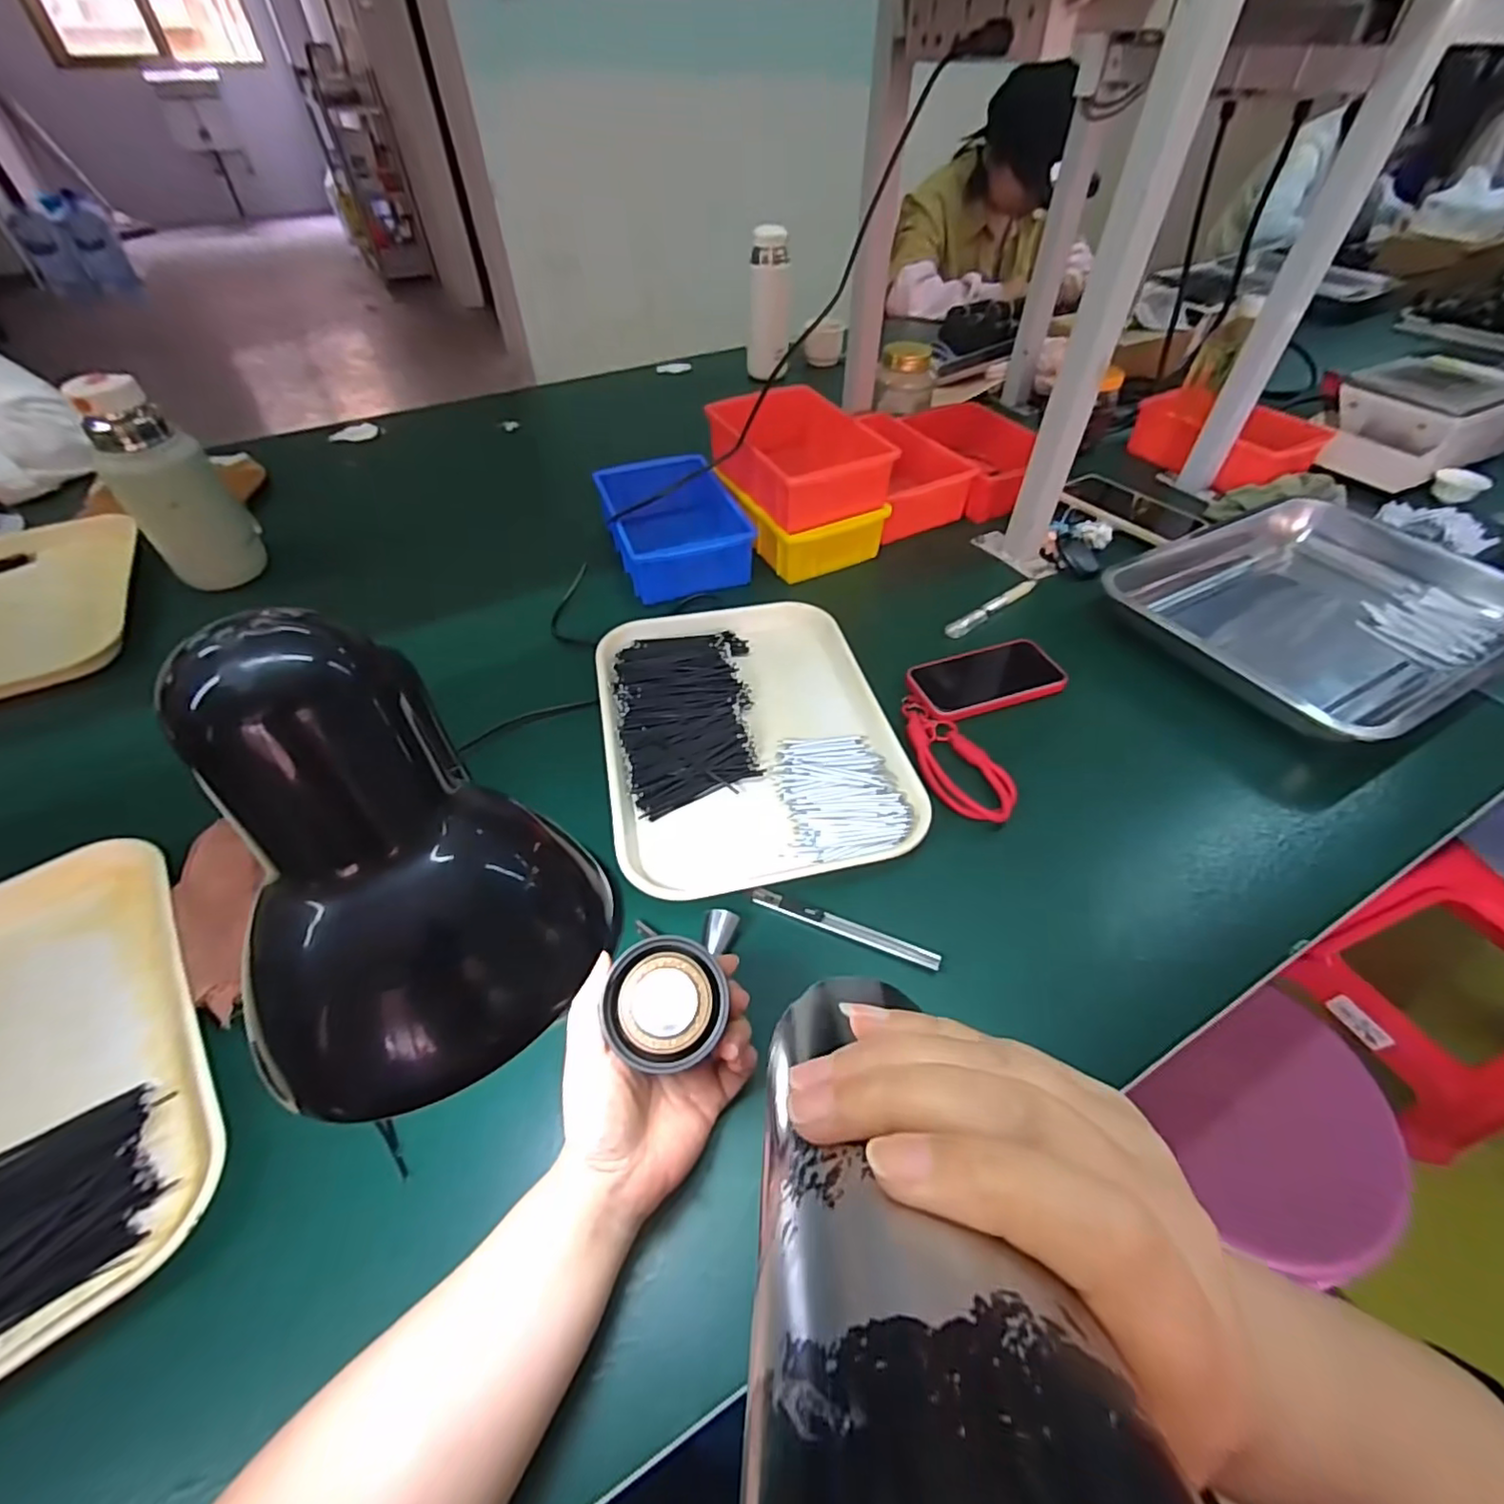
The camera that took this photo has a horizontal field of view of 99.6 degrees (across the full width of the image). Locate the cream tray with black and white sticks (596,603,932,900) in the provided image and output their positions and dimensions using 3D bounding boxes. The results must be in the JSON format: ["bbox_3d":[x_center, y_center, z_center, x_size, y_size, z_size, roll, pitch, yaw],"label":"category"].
[{"bbox_3d":[-0.007,-0.022,0.535,0.226,0.026,0.290,-11,50,-10],"label":"cream tray with black and white sticks"}]

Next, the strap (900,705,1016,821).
[{"bbox_3d":[0.158,0.005,0.514,0.063,0.011,0.134,-22,53,-19],"label":"strap"}]

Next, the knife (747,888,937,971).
[{"bbox_3d":[0.061,0.116,0.422,0.127,0.005,0.012,18,51,15],"label":"knife"}]

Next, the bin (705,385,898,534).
[{"bbox_3d":[0.053,-0.322,0.697,0.148,0.067,0.183,-19,52,-16],"label":"bin"}]

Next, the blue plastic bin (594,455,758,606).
[{"bbox_3d":[-0.088,-0.255,0.710,0.137,0.062,0.194,-13,50,-12],"label":"blue plastic bin"}]

